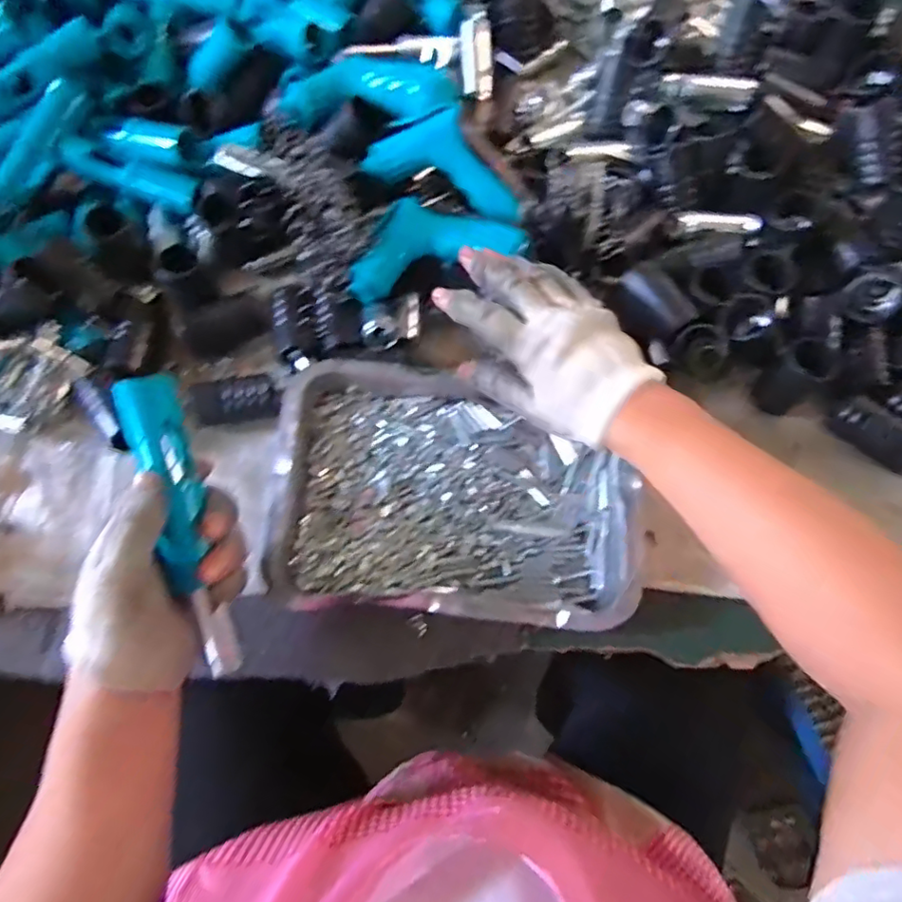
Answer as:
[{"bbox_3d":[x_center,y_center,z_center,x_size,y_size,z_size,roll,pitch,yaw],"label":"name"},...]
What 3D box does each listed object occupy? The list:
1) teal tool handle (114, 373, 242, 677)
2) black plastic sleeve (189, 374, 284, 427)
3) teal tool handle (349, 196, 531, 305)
[{"bbox_3d":[-0.148,0.046,0.321,0.023,0.033,0.176,-11,100,-5],"label":"teal tool handle"},{"bbox_3d":[-0.164,-0.038,0.433,0.072,0.023,0.031,-3,71,-2],"label":"black plastic sleeve"},{"bbox_3d":[-0.014,-0.165,0.452,0.138,0.037,0.067,-12,71,-5],"label":"teal tool handle"}]

